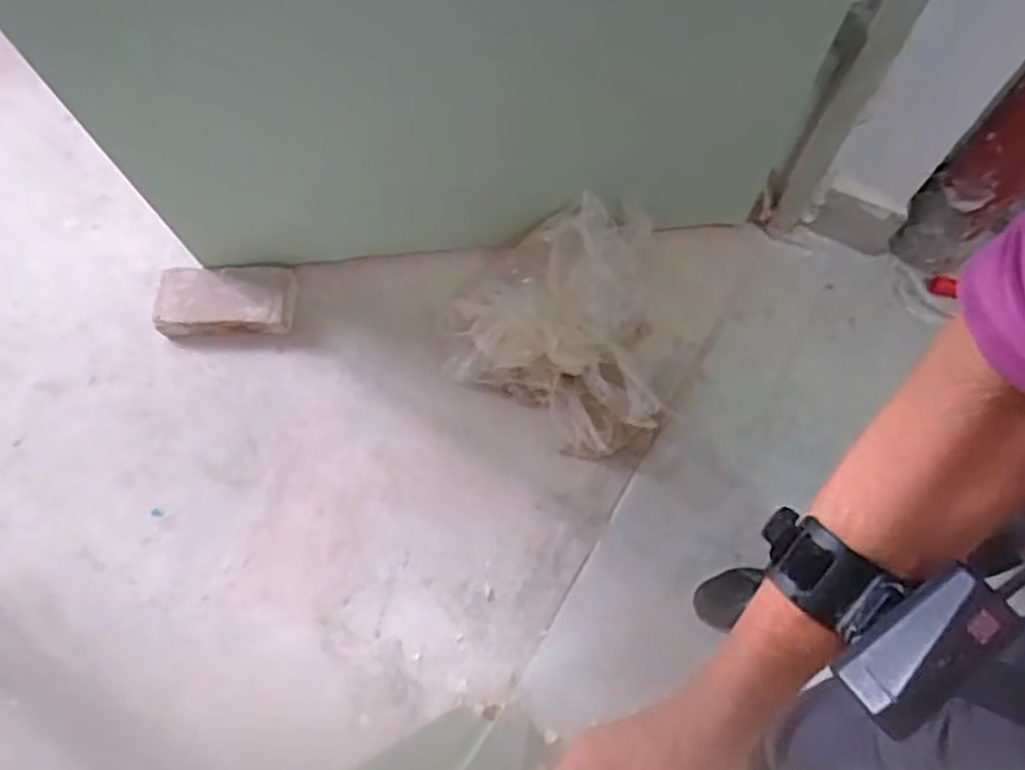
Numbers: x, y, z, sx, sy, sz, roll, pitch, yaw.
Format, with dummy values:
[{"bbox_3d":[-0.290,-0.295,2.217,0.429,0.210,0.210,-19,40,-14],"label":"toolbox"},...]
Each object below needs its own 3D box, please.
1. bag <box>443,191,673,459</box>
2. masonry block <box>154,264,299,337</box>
[{"bbox_3d":[0.066,-0.084,1.131,0.348,0.148,0.388,-7,69,-1],"label":"bag"},{"bbox_3d":[-0.512,-0.151,1.258,0.239,0.053,0.121,-3,69,1],"label":"masonry block"}]

